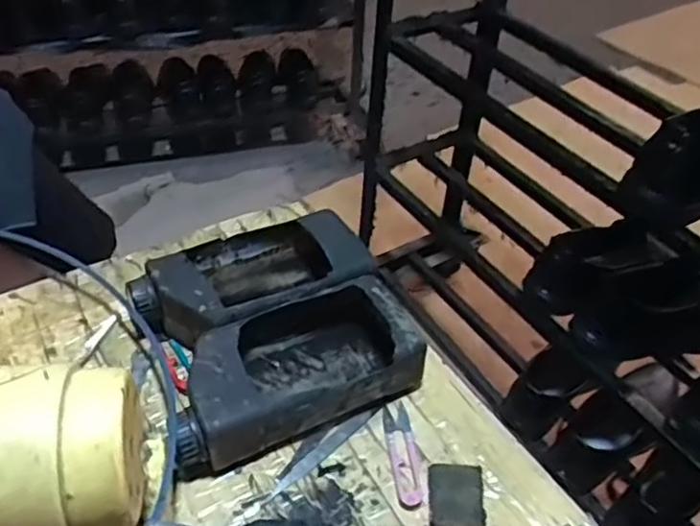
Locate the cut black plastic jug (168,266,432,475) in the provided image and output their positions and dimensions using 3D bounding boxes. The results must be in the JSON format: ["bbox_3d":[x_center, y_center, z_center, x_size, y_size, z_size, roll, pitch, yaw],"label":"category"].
[{"bbox_3d":[-0.056,0.085,0.585,0.218,0.059,0.128,-18,47,-22],"label":"cut black plastic jug"}]

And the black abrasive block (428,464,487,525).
[{"bbox_3d":[0.084,0.183,0.525,0.044,0.009,0.058,4,43,-1],"label":"black abrasive block"}]

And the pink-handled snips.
[{"bbox_3d":[0.045,0.156,0.552,0.025,0.005,0.099,-2,43,-7],"label":"pink-handled snips"}]

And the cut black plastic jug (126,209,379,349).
[{"bbox_3d":[-0.098,0.019,0.661,0.218,0.064,0.128,-20,48,-24],"label":"cut black plastic jug"}]

